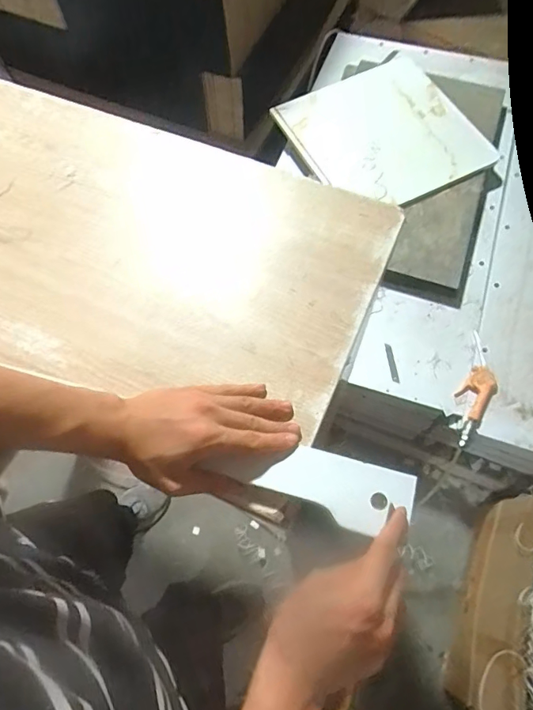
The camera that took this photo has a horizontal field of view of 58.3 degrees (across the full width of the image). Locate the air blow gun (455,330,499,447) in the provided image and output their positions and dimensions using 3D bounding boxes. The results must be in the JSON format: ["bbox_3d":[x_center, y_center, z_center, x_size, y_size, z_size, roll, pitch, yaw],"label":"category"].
[{"bbox_3d":[0.468,0.075,1.060,0.077,0.024,0.264,22,70,11],"label":"air blow gun"}]

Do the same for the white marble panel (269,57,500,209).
[{"bbox_3d":[0.328,-0.597,1.296,0.450,0.032,0.452,-29,75,-11],"label":"white marble panel"}]

